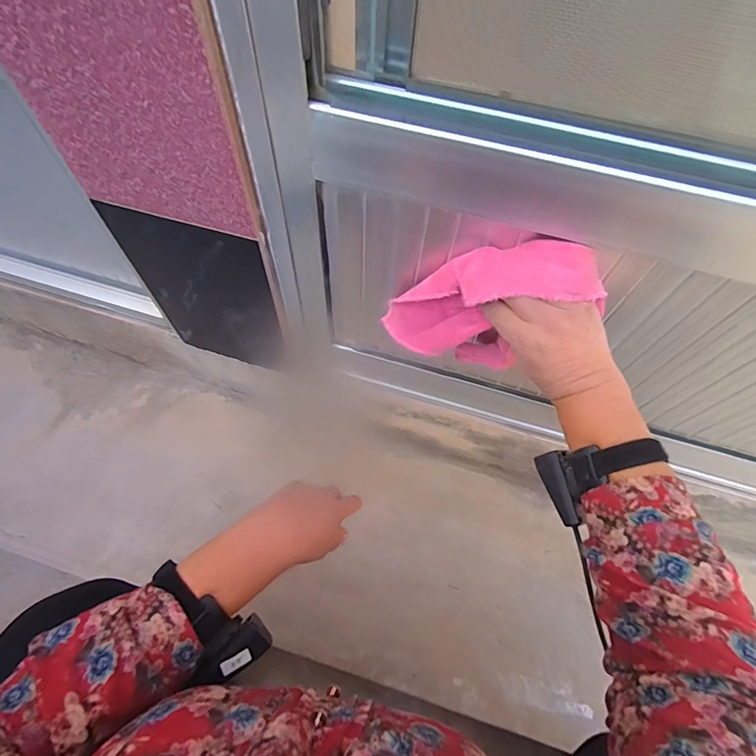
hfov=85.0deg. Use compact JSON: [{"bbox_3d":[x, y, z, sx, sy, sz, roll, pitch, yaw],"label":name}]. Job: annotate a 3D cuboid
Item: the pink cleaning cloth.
[{"bbox_3d":[0.102,-0.068,0.417,0.182,0.185,0.050,13,62,4],"label":"pink cleaning cloth"}]

